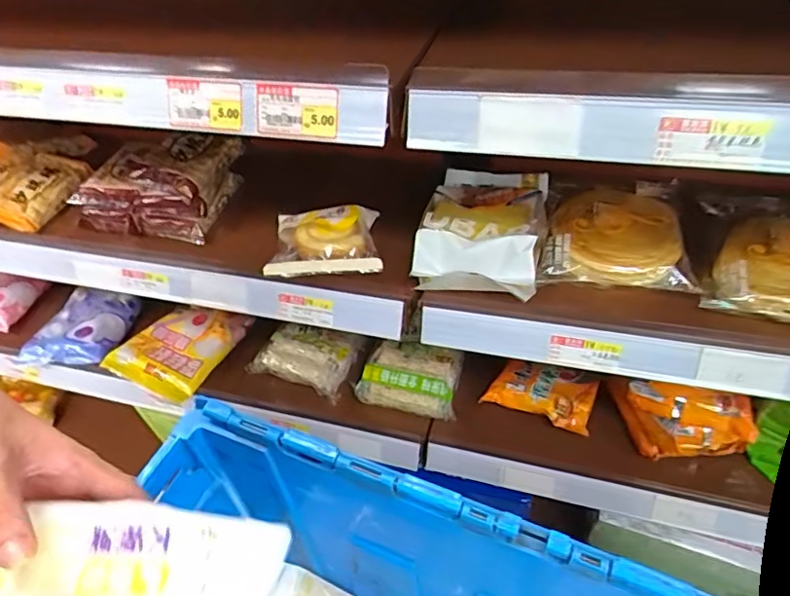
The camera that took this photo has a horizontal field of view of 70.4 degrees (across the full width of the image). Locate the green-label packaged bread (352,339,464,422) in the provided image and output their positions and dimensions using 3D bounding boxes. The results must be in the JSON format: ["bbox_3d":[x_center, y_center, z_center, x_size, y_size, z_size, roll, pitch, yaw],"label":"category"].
[{"bbox_3d":[0.022,0.112,0.815,0.137,0.049,0.091,8,47,14],"label":"green-label packaged bread"}]

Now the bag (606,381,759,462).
[{"bbox_3d":[0.349,0.150,0.691,0.158,0.112,0.052,16,49,21],"label":"bag"}]

